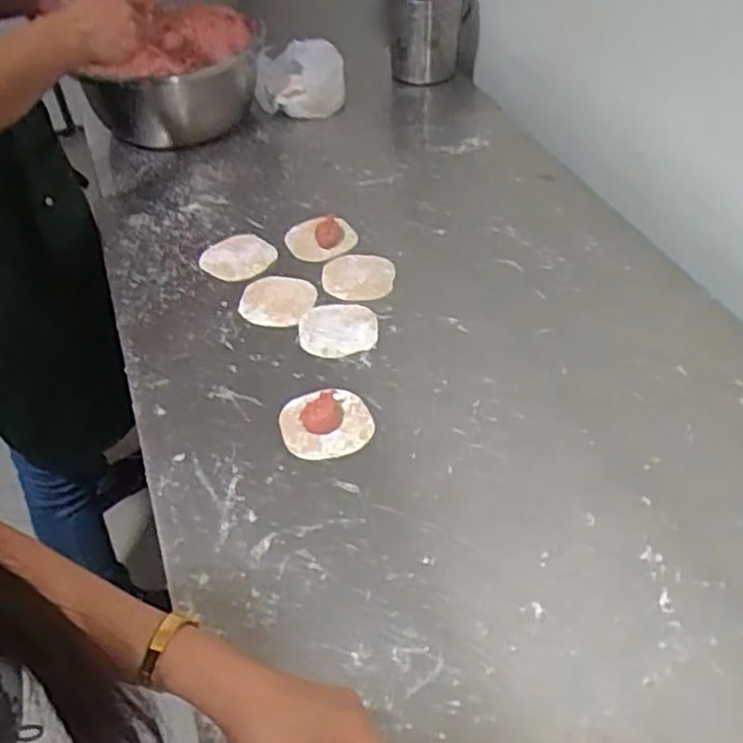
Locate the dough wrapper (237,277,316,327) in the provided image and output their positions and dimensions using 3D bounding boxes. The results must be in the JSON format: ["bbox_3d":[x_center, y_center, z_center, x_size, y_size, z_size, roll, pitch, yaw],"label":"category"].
[{"bbox_3d":[-0.105,-0.080,0.812,0.082,0.005,0.074,17,53,22],"label":"dough wrapper"}]

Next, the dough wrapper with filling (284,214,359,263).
[{"bbox_3d":[-0.061,-0.160,0.887,0.084,0.025,0.074,-11,46,-6],"label":"dough wrapper with filling"}]

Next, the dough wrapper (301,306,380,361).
[{"bbox_3d":[-0.035,-0.044,0.772,0.081,0.007,0.079,2,46,4],"label":"dough wrapper"}]

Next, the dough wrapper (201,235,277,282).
[{"bbox_3d":[-0.160,-0.136,0.871,0.079,0.006,0.084,0,46,0],"label":"dough wrapper"}]

